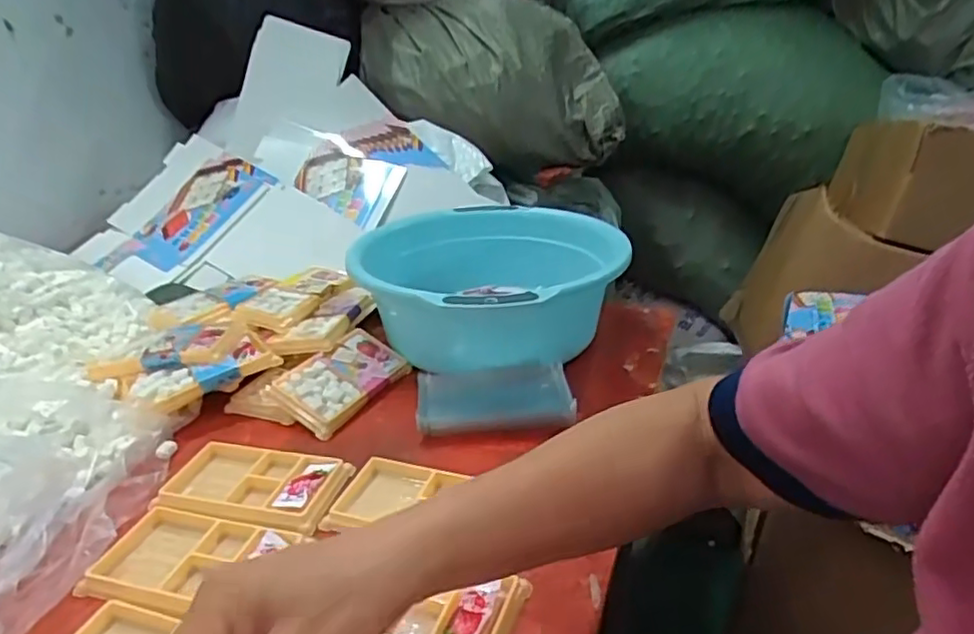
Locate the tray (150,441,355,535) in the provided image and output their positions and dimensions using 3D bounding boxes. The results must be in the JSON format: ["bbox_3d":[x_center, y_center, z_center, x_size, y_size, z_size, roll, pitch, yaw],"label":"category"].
[{"bbox_3d":[-0.191,0.131,0.516,0.147,0.018,0.080,4,26,12],"label":"tray"}]

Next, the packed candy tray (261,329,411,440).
[{"bbox_3d":[-0.142,0.061,0.637,0.077,0.018,0.130,37,40,14],"label":"packed candy tray"}]

